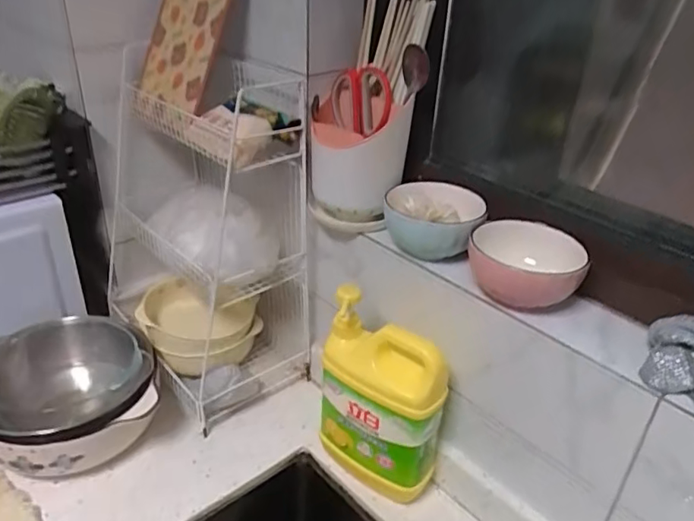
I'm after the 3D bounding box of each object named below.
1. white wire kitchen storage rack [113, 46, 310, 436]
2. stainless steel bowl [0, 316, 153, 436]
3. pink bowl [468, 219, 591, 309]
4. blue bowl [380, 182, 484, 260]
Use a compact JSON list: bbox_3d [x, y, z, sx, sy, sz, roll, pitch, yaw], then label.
[{"bbox_3d":[-0.234,-0.070,0.874,0.213,0.436,0.440,-15,35,-28],"label":"white wire kitchen storage rack"},{"bbox_3d":[-0.374,0.174,0.766,0.208,0.104,0.226,2,30,-1],"label":"stainless steel bowl"},{"bbox_3d":[0.181,0.006,0.587,0.113,0.057,0.093,9,31,11],"label":"pink bowl"},{"bbox_3d":[0.098,-0.041,0.670,0.110,0.073,0.092,12,32,15],"label":"blue bowl"}]

